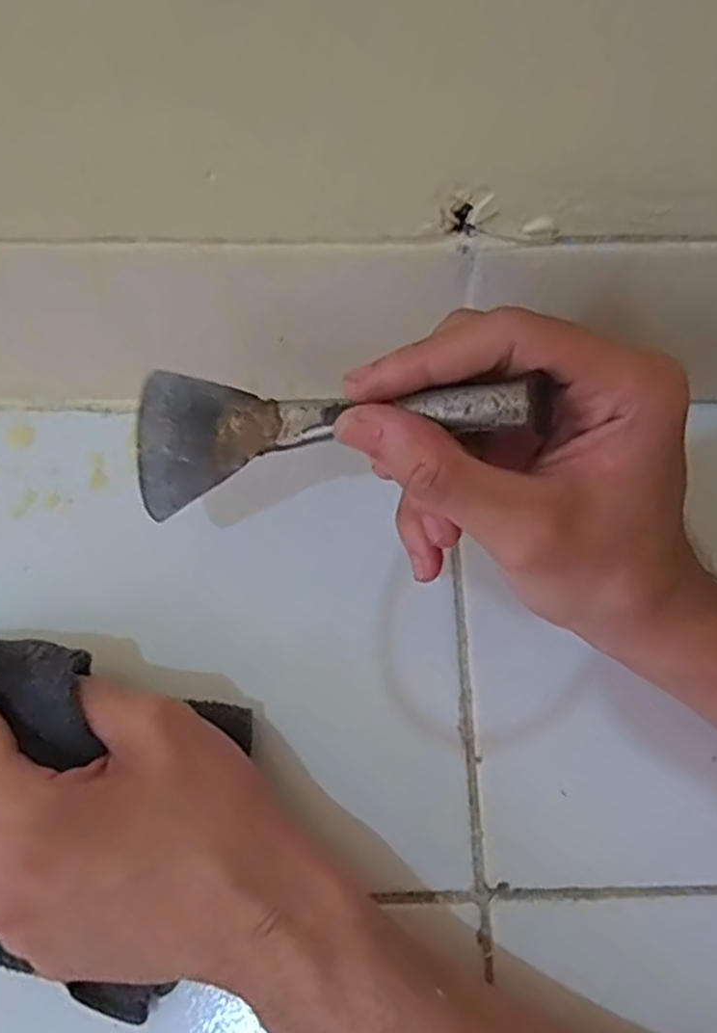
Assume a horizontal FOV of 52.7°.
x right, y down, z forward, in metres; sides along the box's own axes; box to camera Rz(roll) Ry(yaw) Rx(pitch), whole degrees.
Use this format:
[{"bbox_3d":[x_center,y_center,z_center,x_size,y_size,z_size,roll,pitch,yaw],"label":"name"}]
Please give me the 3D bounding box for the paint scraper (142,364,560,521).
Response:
[{"bbox_3d":[-0.015,-0.027,0.227,0.145,0.015,0.044,-1,67,27],"label":"paint scraper"}]

